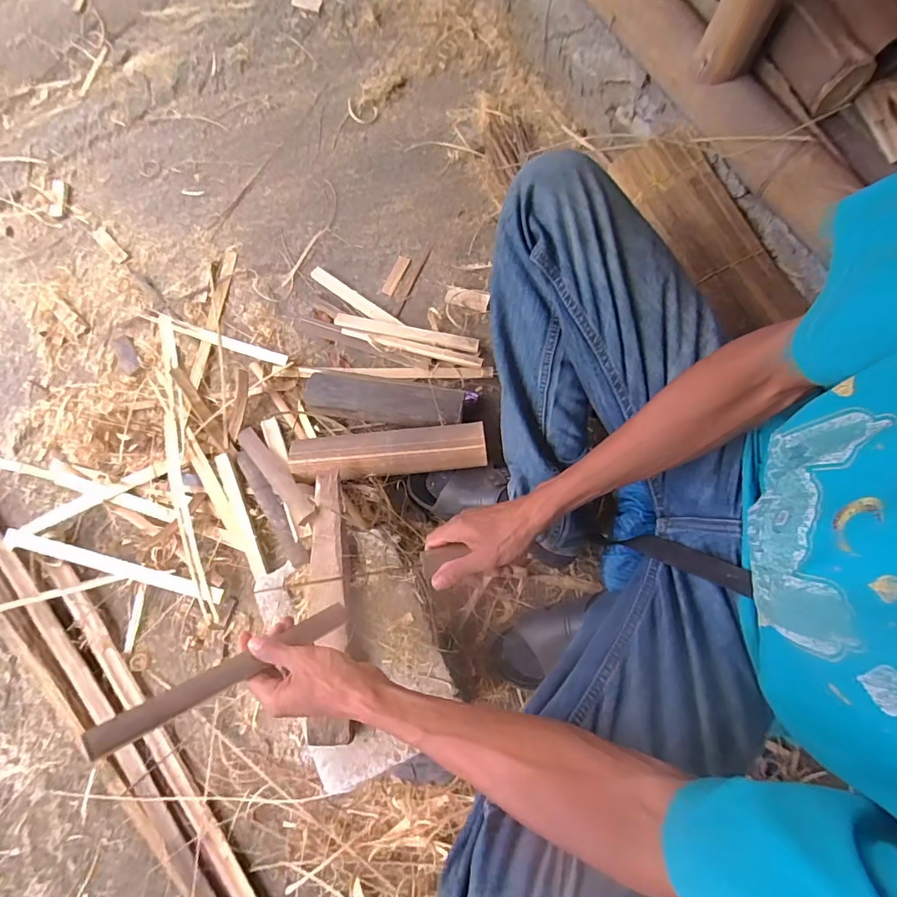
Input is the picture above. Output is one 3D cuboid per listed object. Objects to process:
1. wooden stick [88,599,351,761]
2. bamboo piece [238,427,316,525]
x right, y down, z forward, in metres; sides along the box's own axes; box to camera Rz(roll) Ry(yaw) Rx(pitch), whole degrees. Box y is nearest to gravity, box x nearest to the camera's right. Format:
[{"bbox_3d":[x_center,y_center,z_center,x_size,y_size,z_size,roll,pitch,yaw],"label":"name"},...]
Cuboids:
[{"bbox_3d":[-0.200,0.210,0.449,0.239,0.014,0.024,-15,70,-48],"label":"wooden stick"},{"bbox_3d":[-0.255,0.036,0.694,0.035,0.021,0.233,-45,52,-9],"label":"bamboo piece"}]

